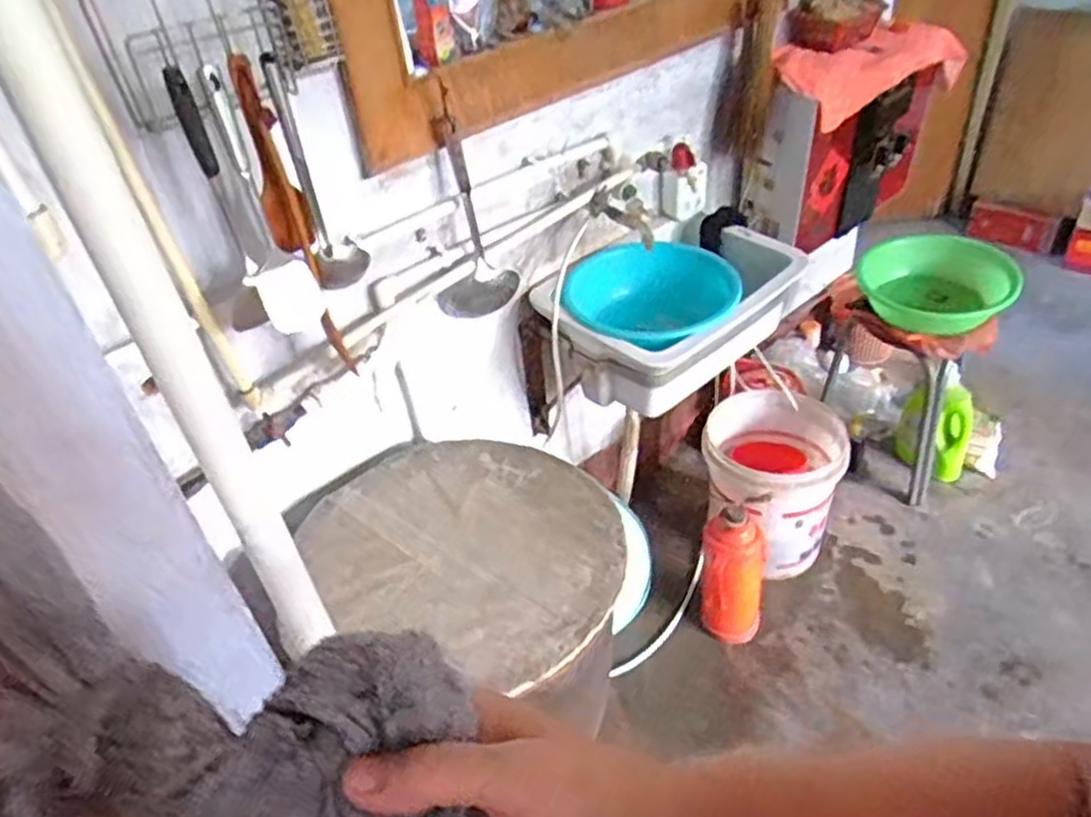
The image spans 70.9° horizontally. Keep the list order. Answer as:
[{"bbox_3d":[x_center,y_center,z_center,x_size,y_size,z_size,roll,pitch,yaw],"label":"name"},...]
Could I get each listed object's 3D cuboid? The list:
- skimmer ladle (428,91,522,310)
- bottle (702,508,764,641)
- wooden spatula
[{"bbox_3d":[-0.134,-0.309,1.285,0.147,0.349,0.056,-15,39,-10],"label":"skimmer ladle"},{"bbox_3d":[0.391,0.345,1.603,0.126,0.318,0.115,4,40,14],"label":"bottle"},{"bbox_3d":[-0.347,-0.308,0.958,0.015,0.241,0.067,27,51,35],"label":"wooden spatula"}]

